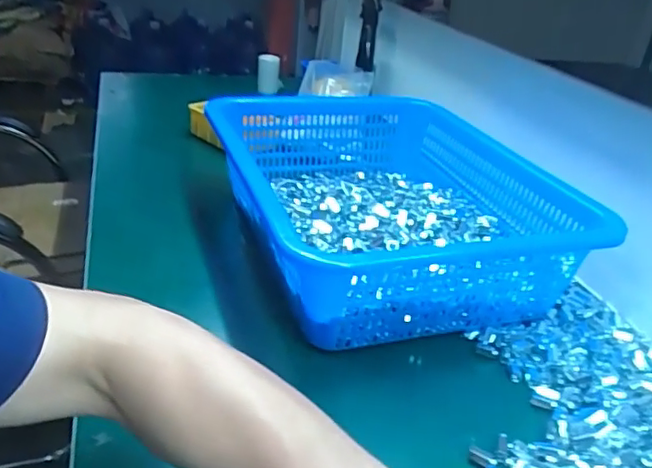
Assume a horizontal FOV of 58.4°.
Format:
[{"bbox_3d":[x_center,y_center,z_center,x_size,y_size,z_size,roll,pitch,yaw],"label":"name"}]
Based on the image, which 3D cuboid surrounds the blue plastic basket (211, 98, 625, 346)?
[{"bbox_3d":[0.079,-0.046,0.720,0.321,0.127,0.454,-4,30,-17],"label":"blue plastic basket"}]

